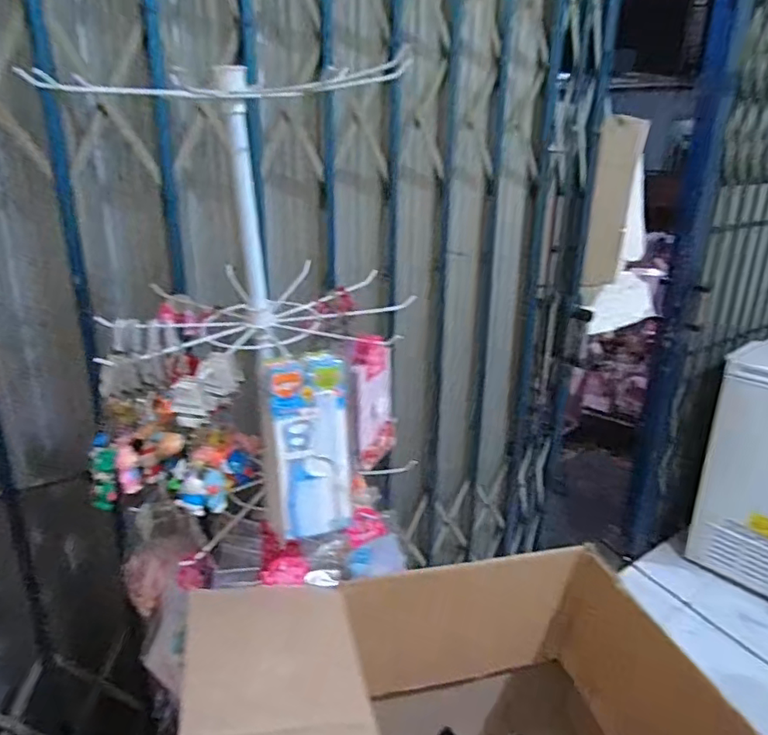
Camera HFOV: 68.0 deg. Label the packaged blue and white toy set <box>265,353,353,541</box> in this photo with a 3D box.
[{"bbox_3d":[-0.080,0.084,0.607,0.082,0.184,0.047,-6,21,-16],"label":"packaged blue and white toy set"}]

